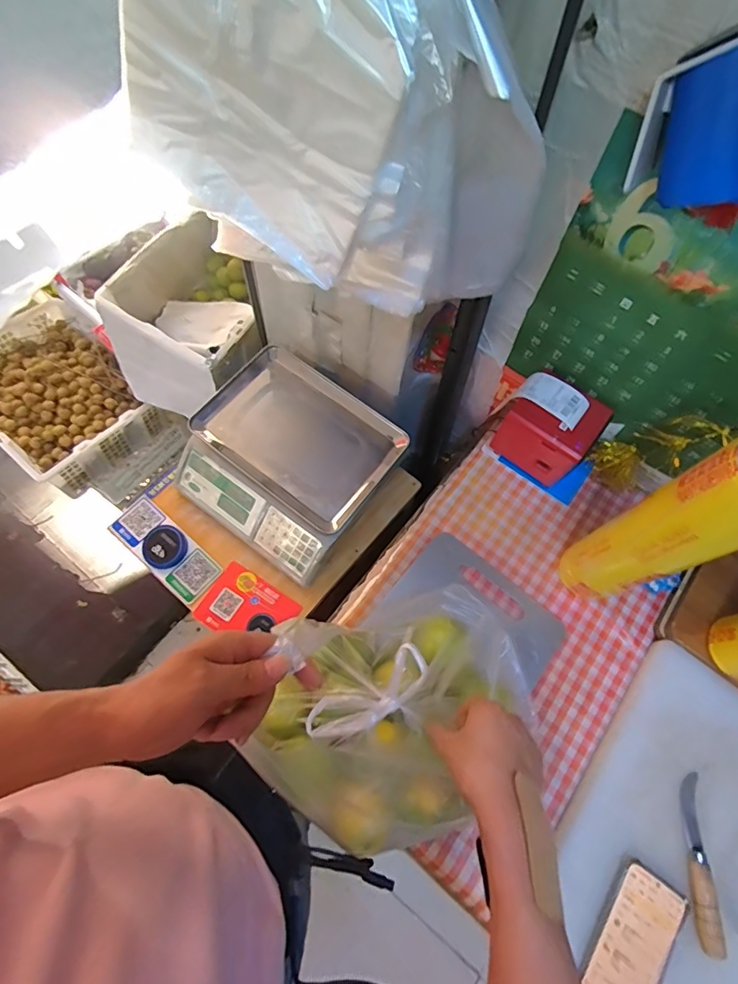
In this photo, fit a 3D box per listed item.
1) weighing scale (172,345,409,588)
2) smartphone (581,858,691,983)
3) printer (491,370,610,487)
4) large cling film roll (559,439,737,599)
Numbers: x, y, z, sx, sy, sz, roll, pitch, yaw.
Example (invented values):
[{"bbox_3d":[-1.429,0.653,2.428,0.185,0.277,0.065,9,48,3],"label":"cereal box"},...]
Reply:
[{"bbox_3d":[-0.147,-0.066,0.929,0.356,0.113,0.348,35,70,11],"label":"weighing scale"},{"bbox_3d":[0.300,0.516,0.542,0.072,0.016,0.159,32,69,10],"label":"smartphone"},{"bbox_3d":[0.293,-0.102,0.775,0.124,0.104,0.131,42,71,14],"label":"printer"},{"bbox_3d":[0.352,0.057,0.589,0.094,0.381,0.086,1,67,-2],"label":"large cling film roll"}]

